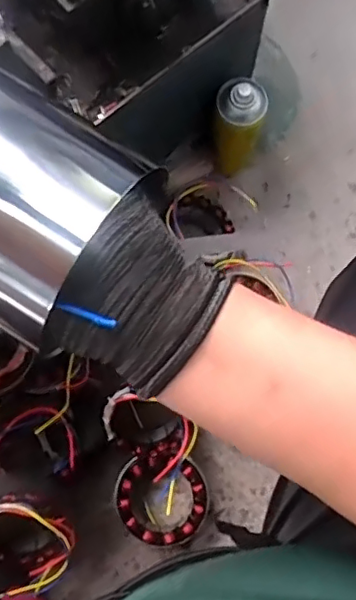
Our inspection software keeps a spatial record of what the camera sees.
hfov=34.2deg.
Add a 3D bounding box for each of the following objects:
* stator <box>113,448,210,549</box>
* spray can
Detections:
[{"bbox_3d":[-0.019,0.256,0.748,0.113,0.036,0.120,-22,80,-4],"label":"stator"},{"bbox_3d":[0.079,-0.228,0.767,0.060,0.179,0.056,0,79,0],"label":"spray can"}]

